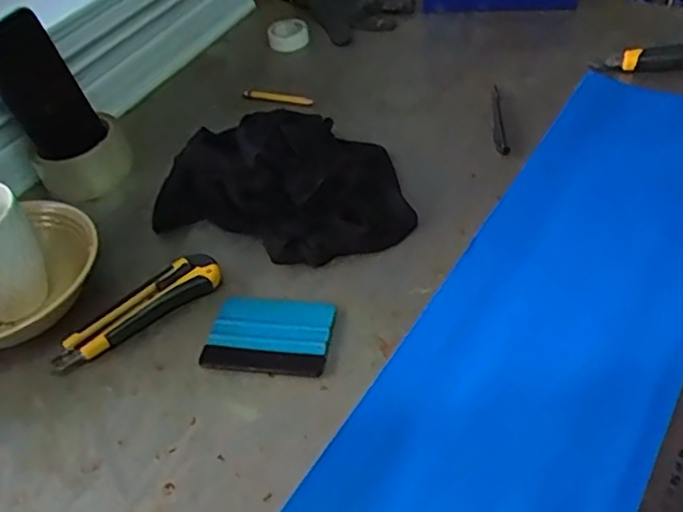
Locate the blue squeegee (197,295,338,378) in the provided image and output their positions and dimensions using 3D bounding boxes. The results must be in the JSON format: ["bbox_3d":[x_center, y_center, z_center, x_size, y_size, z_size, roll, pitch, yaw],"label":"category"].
[{"bbox_3d":[-0.058,0.061,0.522,0.095,0.009,0.072,3,45,11],"label":"blue squeegee"}]

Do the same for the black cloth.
[{"bbox_3d":[-0.039,-0.090,0.640,0.240,0.057,0.209,12,47,19],"label":"black cloth"}]

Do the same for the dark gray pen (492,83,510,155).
[{"bbox_3d":[0.168,-0.147,0.701,0.013,0.015,0.115,-1,44,7],"label":"dark gray pen"}]

